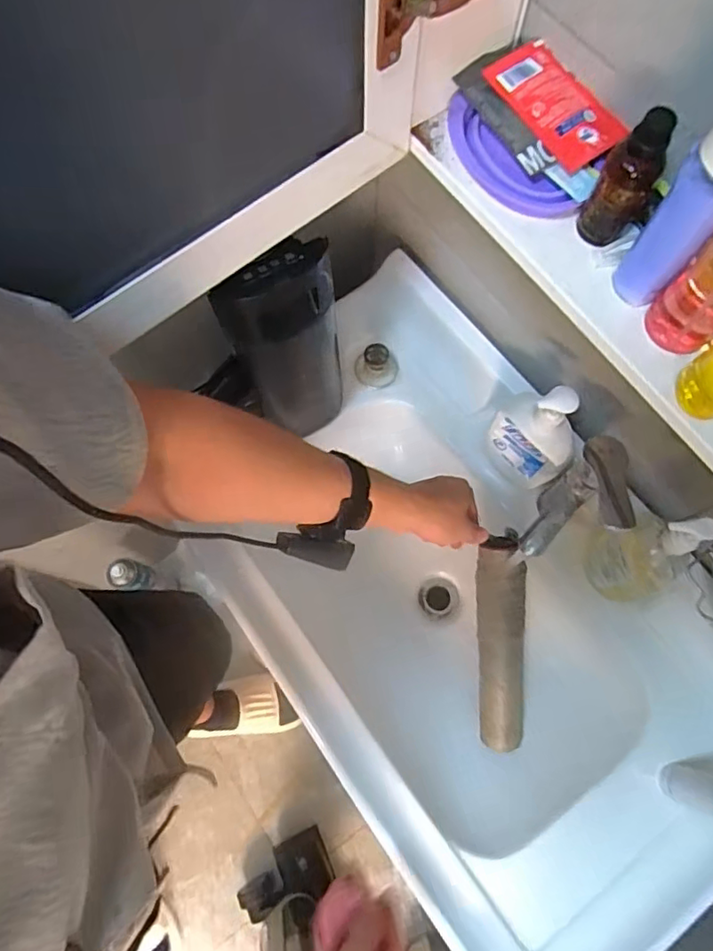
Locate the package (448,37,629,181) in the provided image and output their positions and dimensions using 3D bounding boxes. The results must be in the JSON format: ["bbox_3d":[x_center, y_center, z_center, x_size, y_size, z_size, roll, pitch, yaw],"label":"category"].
[{"bbox_3d":[0.138,-0.281,0.435,0.070,0.031,0.118,-32,74,-9],"label":"package"}]

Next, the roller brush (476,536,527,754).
[{"bbox_3d":[0.170,0.206,0.673,0.049,0.039,0.255,-3,101,0],"label":"roller brush"}]

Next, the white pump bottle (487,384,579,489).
[{"bbox_3d":[0.210,-0.046,0.675,0.051,0.184,0.102,-40,77,-11],"label":"white pump bottle"}]

